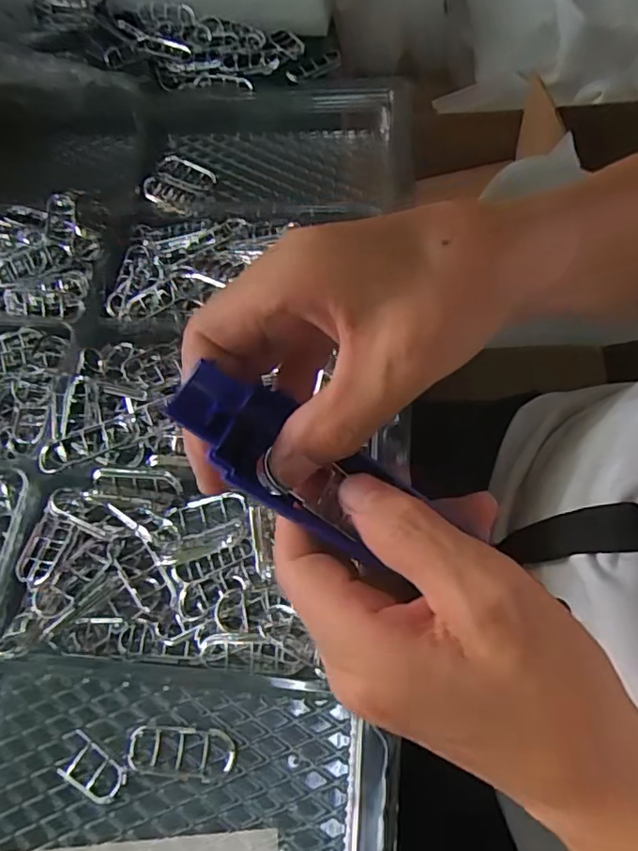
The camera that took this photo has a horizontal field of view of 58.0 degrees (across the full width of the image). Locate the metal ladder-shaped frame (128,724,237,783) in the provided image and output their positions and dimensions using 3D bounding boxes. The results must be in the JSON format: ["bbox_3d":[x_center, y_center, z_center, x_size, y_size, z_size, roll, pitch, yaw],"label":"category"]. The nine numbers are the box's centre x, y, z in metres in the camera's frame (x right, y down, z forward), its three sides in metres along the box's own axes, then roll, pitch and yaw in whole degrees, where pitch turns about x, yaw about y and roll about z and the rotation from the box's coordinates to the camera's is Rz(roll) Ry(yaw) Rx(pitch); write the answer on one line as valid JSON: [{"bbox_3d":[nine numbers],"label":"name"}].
[{"bbox_3d":[-0.068,0.161,0.284,0.054,0.012,0.022,2,64,5],"label":"metal ladder-shaped frame"}]

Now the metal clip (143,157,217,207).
[{"bbox_3d":[-0.114,-0.195,0.460,0.052,0.007,0.047,30,69,17],"label":"metal clip"}]

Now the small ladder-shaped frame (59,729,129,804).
[{"bbox_3d":[-0.112,0.170,0.286,0.035,0.007,0.020,23,67,14],"label":"small ladder-shaped frame"}]

